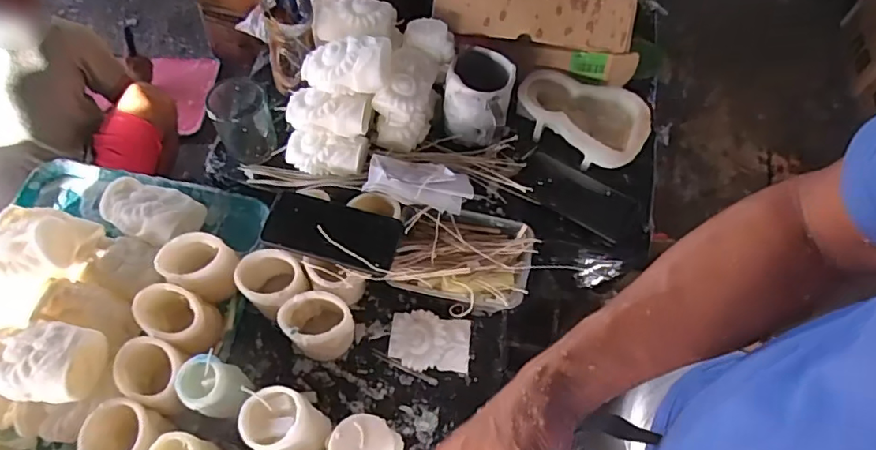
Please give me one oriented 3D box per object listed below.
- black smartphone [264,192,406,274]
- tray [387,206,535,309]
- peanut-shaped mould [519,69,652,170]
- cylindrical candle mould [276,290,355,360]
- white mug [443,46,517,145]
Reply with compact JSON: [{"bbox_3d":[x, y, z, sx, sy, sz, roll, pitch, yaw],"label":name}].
[{"bbox_3d":[-0.122,0.005,0.638,0.153,0.015,0.073,14,62,5],"label":"black smartphone"},{"bbox_3d":[0.032,0.042,0.671,0.162,0.041,0.117,9,62,2],"label":"tray"},{"bbox_3d":[0.200,-0.151,0.764,0.182,0.052,0.113,29,64,12],"label":"peanut-shaped mould"},{"bbox_3d":[-0.139,0.122,0.639,0.071,0.080,0.068,1,62,-2],"label":"cylindrical candle mould"},{"bbox_3d":[0.056,-0.174,0.735,0.088,0.087,0.111,14,62,5],"label":"white mug"}]

